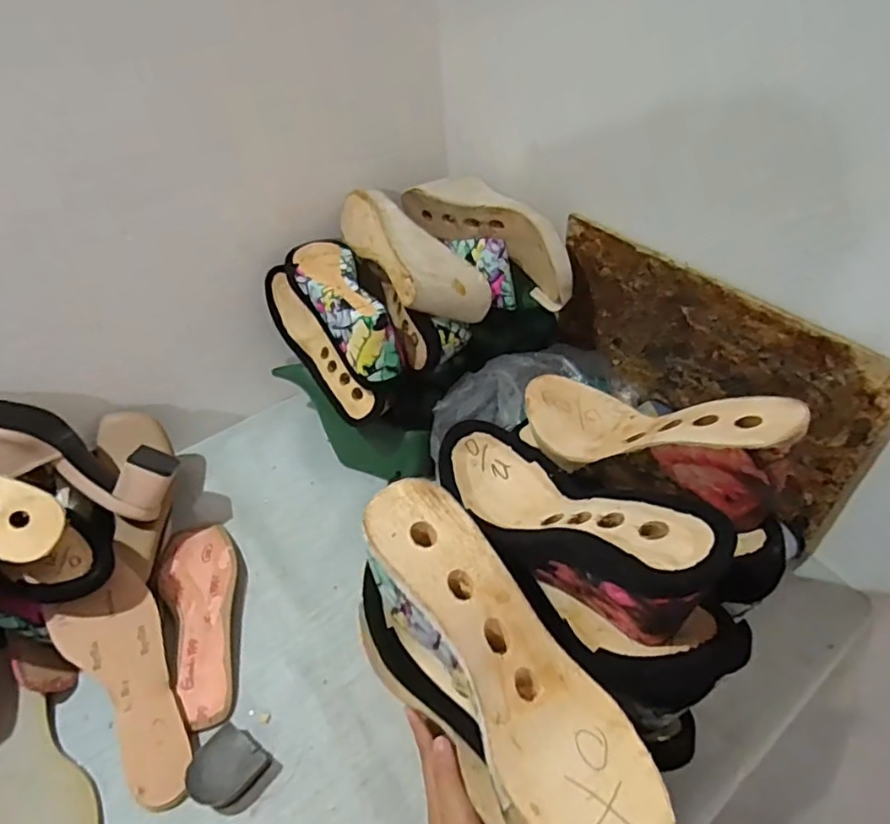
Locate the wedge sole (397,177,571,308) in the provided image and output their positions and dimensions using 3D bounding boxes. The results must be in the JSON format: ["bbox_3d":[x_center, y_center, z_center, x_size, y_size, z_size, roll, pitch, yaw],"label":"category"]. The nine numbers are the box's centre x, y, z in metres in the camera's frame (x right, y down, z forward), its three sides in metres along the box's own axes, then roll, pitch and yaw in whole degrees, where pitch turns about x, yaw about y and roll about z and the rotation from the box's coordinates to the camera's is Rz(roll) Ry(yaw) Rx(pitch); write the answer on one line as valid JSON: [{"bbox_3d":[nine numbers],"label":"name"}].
[{"bbox_3d":[0.066,-0.224,0.731,0.242,0.084,0.074,35,55,17],"label":"wedge sole"}]

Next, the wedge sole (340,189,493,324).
[{"bbox_3d":[-0.045,-0.183,0.699,0.091,0.061,0.223,-35,69,-28],"label":"wedge sole"}]

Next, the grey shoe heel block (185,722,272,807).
[{"bbox_3d":[-0.190,0.310,0.531,0.062,0.030,0.050,-32,50,-26],"label":"grey shoe heel block"}]

